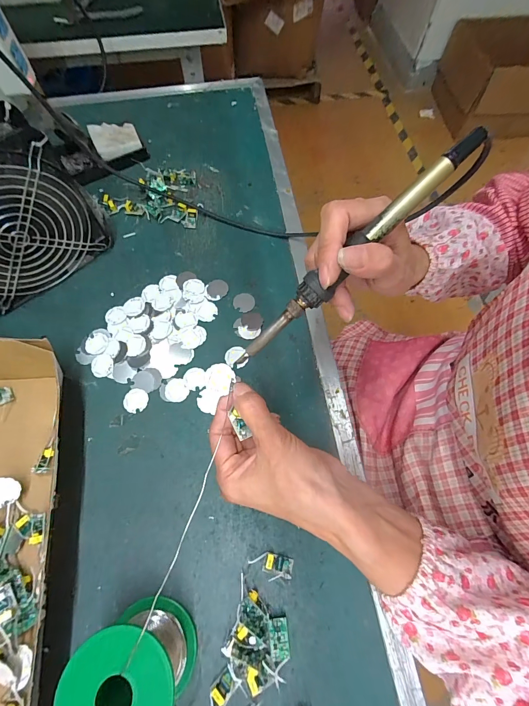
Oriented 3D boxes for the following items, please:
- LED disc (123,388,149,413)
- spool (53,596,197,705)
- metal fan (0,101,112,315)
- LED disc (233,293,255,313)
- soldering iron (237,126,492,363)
[{"bbox_3d":[-0.130,0.048,0.333,0.025,0.004,0.024,1,67,-2],"label":"LED disc"},{"bbox_3d":[-0.089,0.217,0.225,0.068,0.073,0.066,1,67,-2],"label":"spool"},{"bbox_3d":[-0.255,-0.133,0.326,0.155,0.149,0.057,-40,74,-17],"label":"metal fan"},{"bbox_3d":[-0.023,-0.059,0.379,0.024,0.004,0.024,1,67,-2],"label":"LED disc"},{"bbox_3d":[0.058,-0.062,0.213,0.203,0.015,0.023,-43,73,12],"label":"soldering iron"}]

